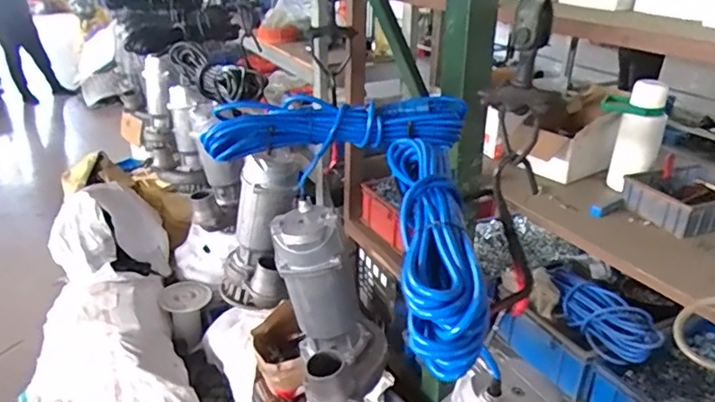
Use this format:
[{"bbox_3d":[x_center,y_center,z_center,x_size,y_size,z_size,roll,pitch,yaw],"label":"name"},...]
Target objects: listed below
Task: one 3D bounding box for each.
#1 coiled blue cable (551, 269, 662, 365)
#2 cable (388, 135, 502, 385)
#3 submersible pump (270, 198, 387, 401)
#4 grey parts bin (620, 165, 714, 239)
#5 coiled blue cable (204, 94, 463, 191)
[{"bbox_3d":[0.551,0.249,1.284,0.139,0.072,0.322,-9,28,-19],"label":"coiled blue cable"},{"bbox_3d":[0.076,0.025,0.574,0.071,0.081,0.348,2,26,1],"label":"cable"},{"bbox_3d":[-0.065,0.185,1.035,0.154,0.356,0.228,-6,17,40],"label":"submersible pump"},{"bbox_3d":[0.717,-0.008,1.205,0.234,0.062,0.196,-8,28,-18],"label":"grey parts bin"},{"bbox_3d":[-0.024,-0.101,0.802,0.361,0.091,0.087,0,26,-2],"label":"coiled blue cable"}]

